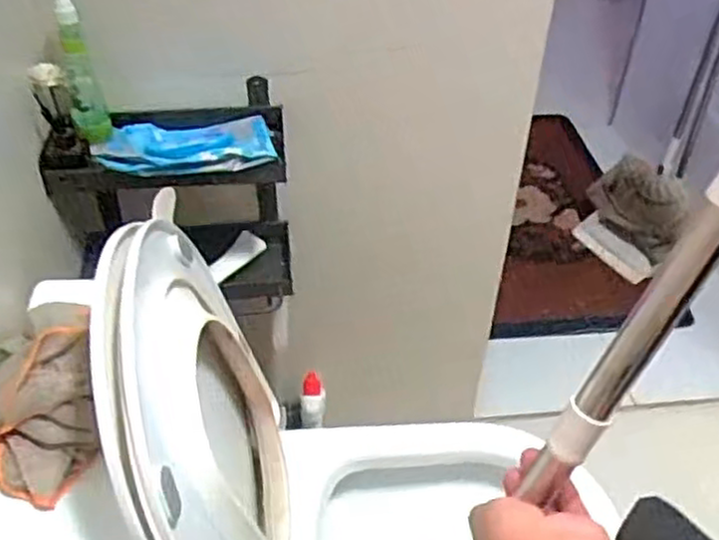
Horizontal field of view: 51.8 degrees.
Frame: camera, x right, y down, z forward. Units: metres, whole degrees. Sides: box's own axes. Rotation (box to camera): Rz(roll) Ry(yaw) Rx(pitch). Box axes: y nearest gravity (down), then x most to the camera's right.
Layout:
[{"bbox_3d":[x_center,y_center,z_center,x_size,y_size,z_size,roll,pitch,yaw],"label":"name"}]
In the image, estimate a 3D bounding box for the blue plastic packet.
[{"bbox_3d":[-0.216,-0.161,0.934,0.216,0.040,0.108,-7,41,-9],"label":"blue plastic packet"}]

